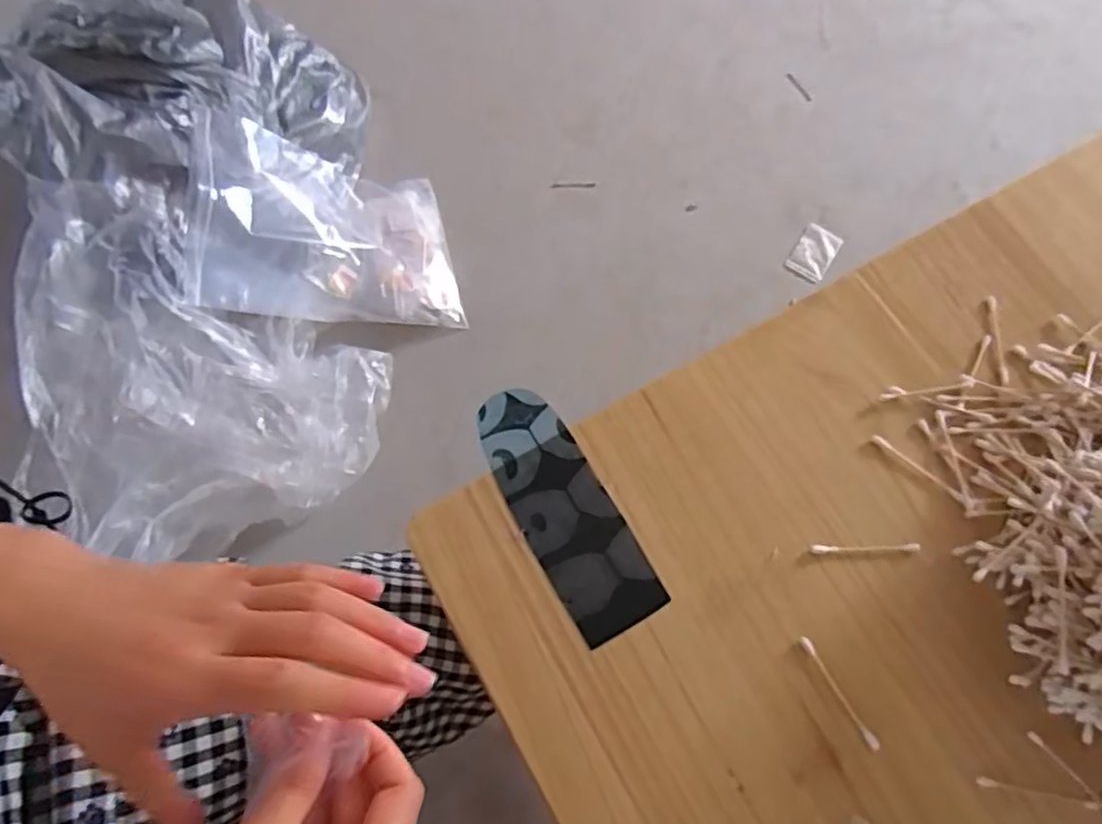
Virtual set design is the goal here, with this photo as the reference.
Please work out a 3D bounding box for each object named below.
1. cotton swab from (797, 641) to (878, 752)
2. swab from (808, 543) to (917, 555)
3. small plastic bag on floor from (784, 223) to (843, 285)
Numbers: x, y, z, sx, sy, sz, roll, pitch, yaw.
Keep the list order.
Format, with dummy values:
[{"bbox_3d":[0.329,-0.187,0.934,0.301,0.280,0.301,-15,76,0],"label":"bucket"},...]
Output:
[{"bbox_3d":[0.174,0.169,0.410,0.007,0.006,0.070,-27,73,-13],"label":"cotton swab"},{"bbox_3d":[0.205,0.089,0.444,0.070,0.004,0.006,0,69,-3],"label":"swab"},{"bbox_3d":[0.441,-0.267,1.141,0.064,0.005,0.110,33,71,9],"label":"small plastic bag on floor"}]

